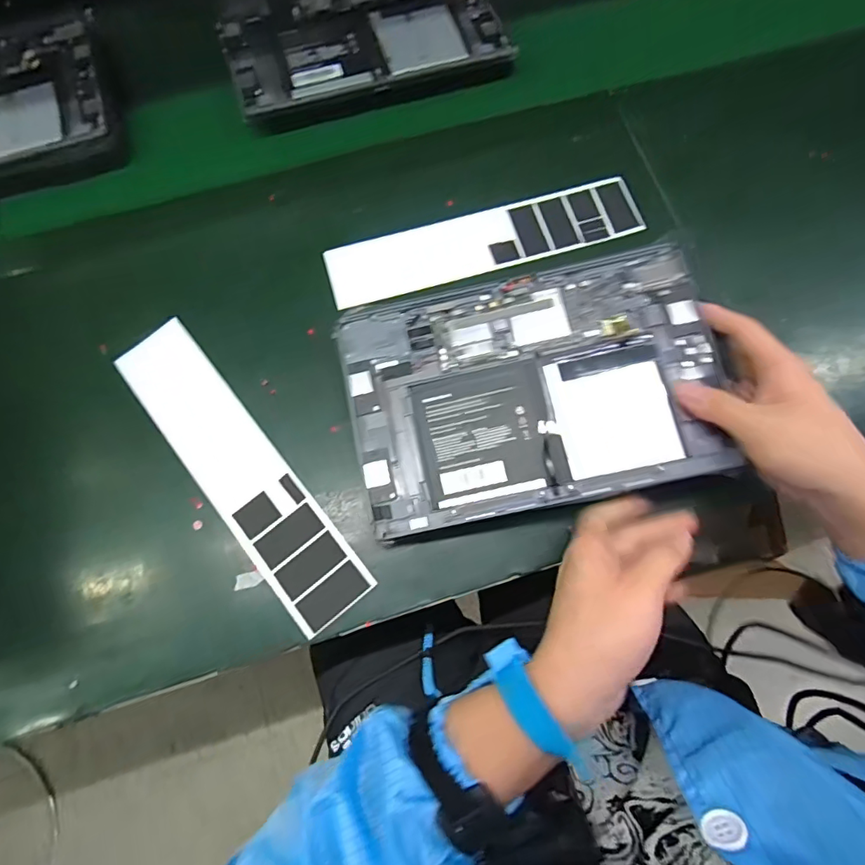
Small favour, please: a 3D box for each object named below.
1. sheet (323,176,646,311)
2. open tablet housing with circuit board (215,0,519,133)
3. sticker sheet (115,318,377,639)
[{"bbox_3d":[0.044,-0.167,0.433,0.268,0.008,0.062,-16,73,-3],"label":"sheet"},{"bbox_3d":[-0.067,-0.382,0.473,0.255,0.009,0.172,-19,73,-6],"label":"open tablet housing with circuit board"},{"bbox_3d":[-0.145,0.026,0.377,0.058,0.004,0.262,-38,79,-12],"label":"sticker sheet"}]

